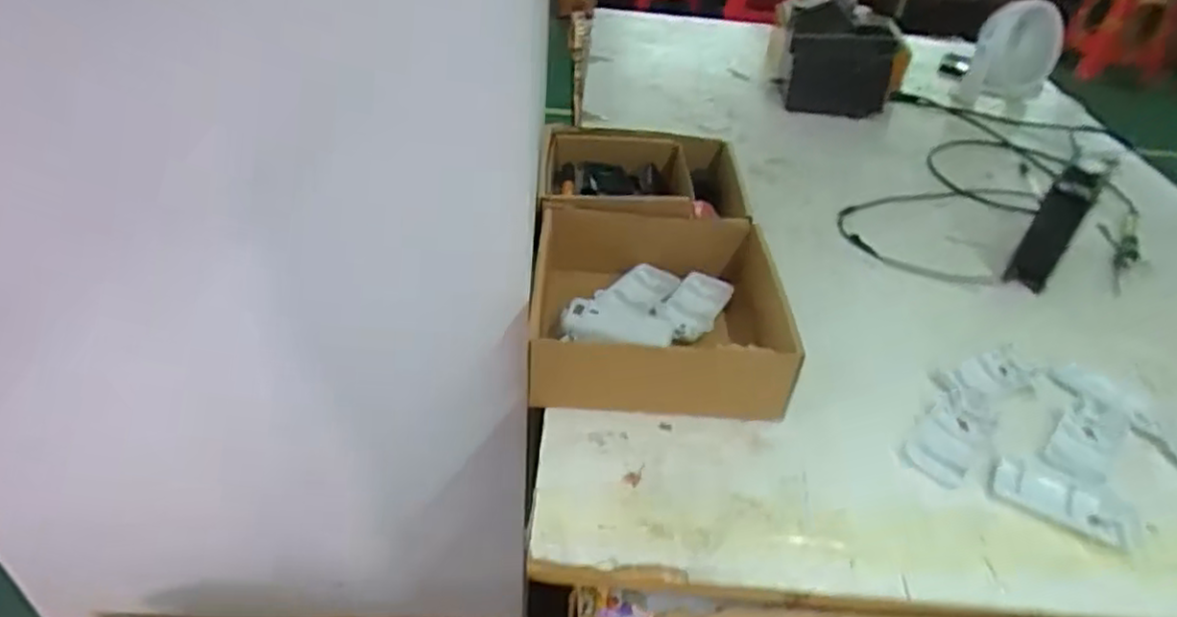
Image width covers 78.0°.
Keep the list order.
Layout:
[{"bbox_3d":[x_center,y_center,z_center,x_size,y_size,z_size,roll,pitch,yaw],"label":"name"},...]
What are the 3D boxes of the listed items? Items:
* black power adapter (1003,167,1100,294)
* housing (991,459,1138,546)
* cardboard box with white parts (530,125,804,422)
[{"bbox_3d":[0.473,-0.078,0.739,0.042,0.115,0.056,31,46,30],"label":"black power adapter"},{"bbox_3d":[0.342,0.136,0.524,0.091,0.006,0.045,20,41,19],"label":"housing"},{"bbox_3d":[0.057,-0.059,0.703,0.205,0.100,0.388,1,38,-3],"label":"cardboard box with white parts"}]

